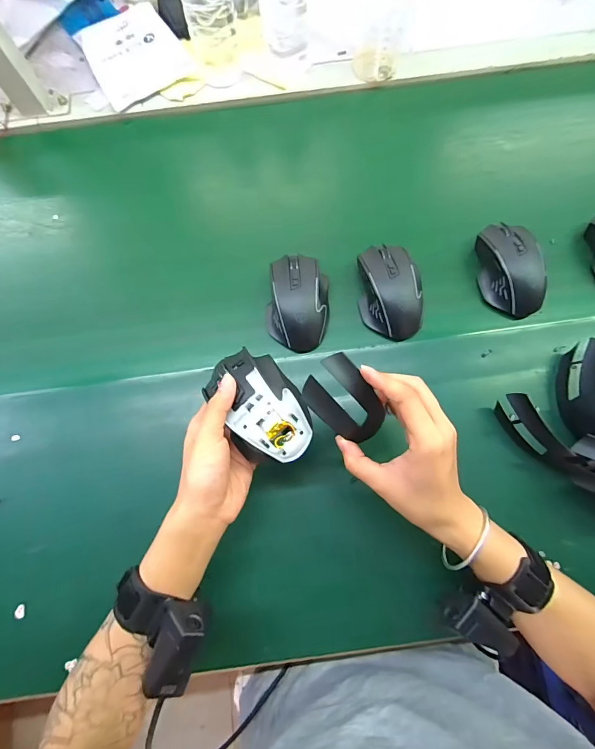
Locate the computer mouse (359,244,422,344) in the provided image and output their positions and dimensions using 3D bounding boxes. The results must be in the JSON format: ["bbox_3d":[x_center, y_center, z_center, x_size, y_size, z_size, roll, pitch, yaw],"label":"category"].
[{"bbox_3d":[0.110,-0.101,0.435,0.069,0.035,0.111,-3,74,1],"label":"computer mouse"}]

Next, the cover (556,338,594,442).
[{"bbox_3d":[0.296,0.016,0.384,0.023,0.048,0.104,7,75,4],"label":"cover"}]

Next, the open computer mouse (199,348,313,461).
[{"bbox_3d":[-0.034,0.025,0.326,0.067,0.029,0.111,-34,76,-7],"label":"open computer mouse"}]

